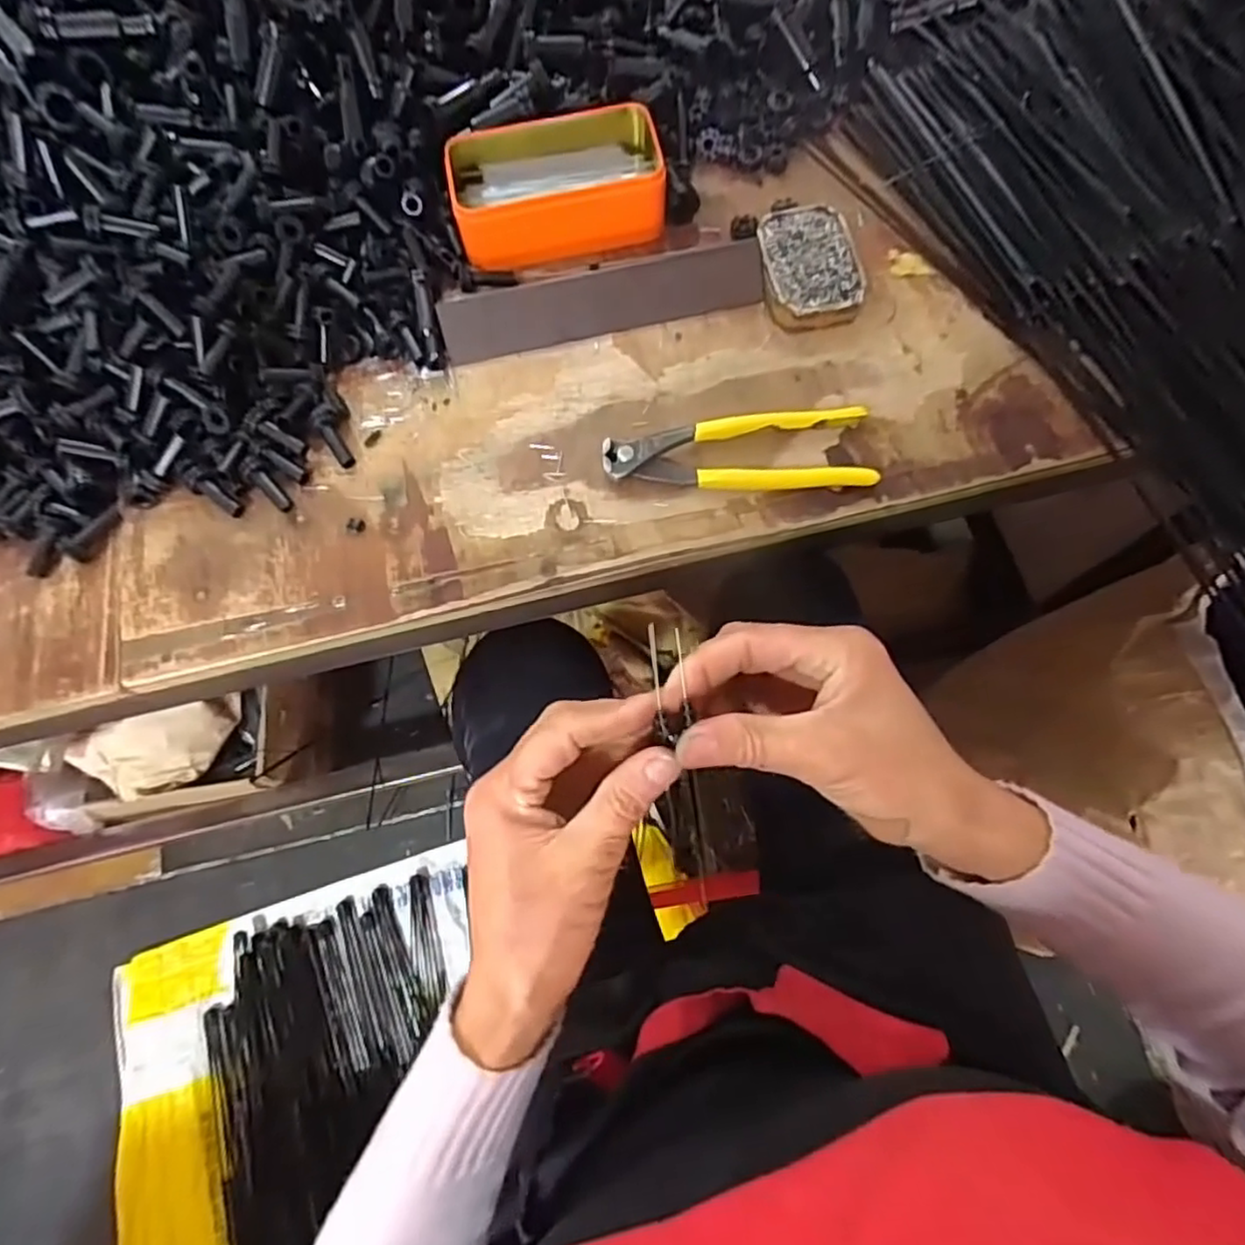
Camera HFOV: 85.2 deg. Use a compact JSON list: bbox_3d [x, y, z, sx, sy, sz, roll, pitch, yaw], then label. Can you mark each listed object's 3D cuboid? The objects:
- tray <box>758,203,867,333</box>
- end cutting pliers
[{"bbox_3d":[0.126,-0.239,0.461,0.063,0.024,0.089,-8,72,-1],"label":"tray"},{"bbox_3d":[0.071,-0.106,0.426,0.164,0.014,0.049,-3,72,1],"label":"end cutting pliers"}]

